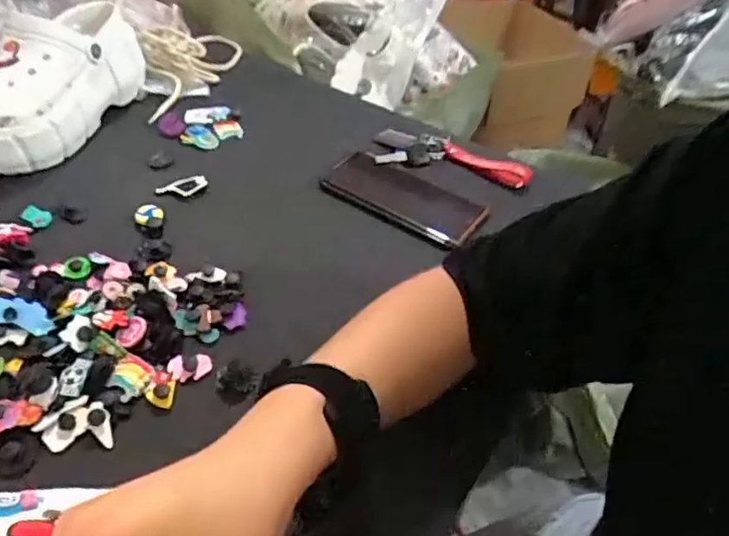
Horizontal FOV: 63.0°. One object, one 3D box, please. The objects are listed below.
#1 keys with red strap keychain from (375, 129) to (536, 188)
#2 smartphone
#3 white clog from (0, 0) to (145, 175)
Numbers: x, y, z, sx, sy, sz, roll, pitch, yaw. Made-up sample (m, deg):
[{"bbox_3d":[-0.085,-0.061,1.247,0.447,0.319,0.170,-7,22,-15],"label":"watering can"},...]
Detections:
[{"bbox_3d":[0.094,-0.119,0.643,0.169,0.009,0.062,12,45,7],"label":"keys with red strap keychain"},{"bbox_3d":[0.041,-0.073,0.593,0.153,0.009,0.086,27,49,21],"label":"smartphone"},{"bbox_3d":[-0.327,-0.197,0.622,0.089,0.103,0.241,16,45,10],"label":"white clog"}]

